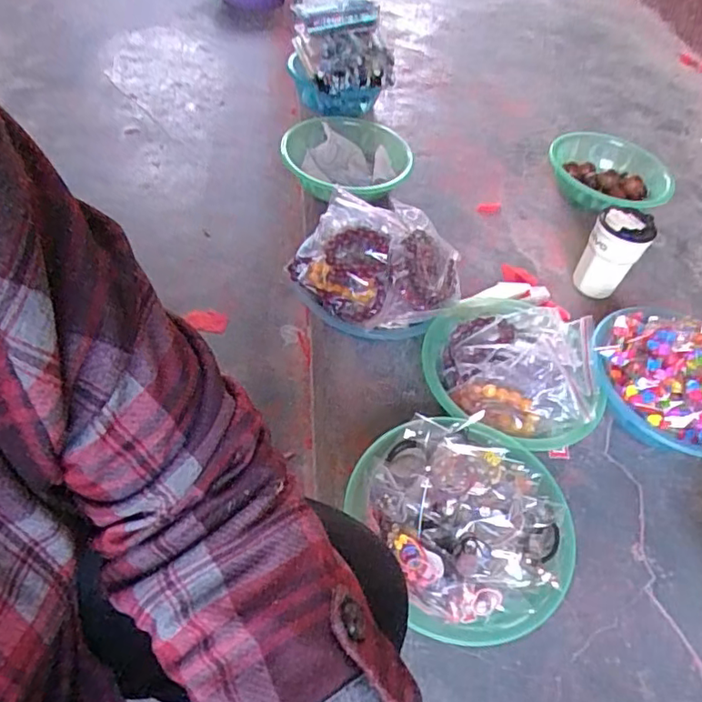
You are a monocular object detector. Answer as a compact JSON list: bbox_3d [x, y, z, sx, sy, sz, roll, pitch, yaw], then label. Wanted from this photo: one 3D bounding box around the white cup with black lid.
[{"bbox_3d":[0.413,-0.160,0.905,0.084,0.137,0.085,26,53,15],"label":"white cup with black lid"}]

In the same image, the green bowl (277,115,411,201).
[{"bbox_3d":[-0.011,-0.362,1.088,0.234,0.089,0.240,-1,51,-10],"label":"green bowl"}]

